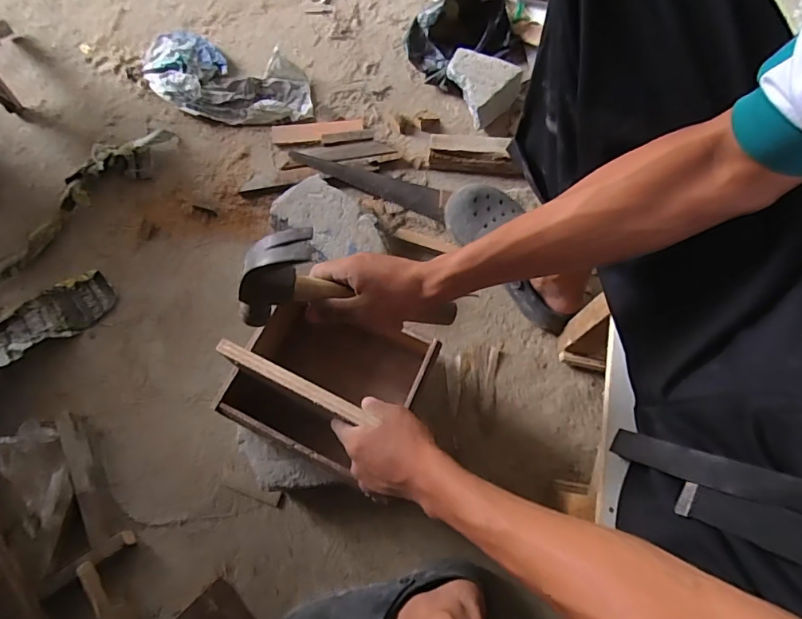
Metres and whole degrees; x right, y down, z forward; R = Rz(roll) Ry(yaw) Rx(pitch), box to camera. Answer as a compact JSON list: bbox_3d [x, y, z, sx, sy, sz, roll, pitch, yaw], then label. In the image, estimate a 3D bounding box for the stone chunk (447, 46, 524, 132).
[{"bbox_3d":[0.148,-0.428,0.880,0.128,0.074,0.128,35,75,13],"label":"stone chunk"}]

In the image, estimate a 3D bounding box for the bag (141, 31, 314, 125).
[{"bbox_3d":[-0.366,-0.470,0.921,0.391,0.052,0.181,22,73,9],"label":"bag"}]

